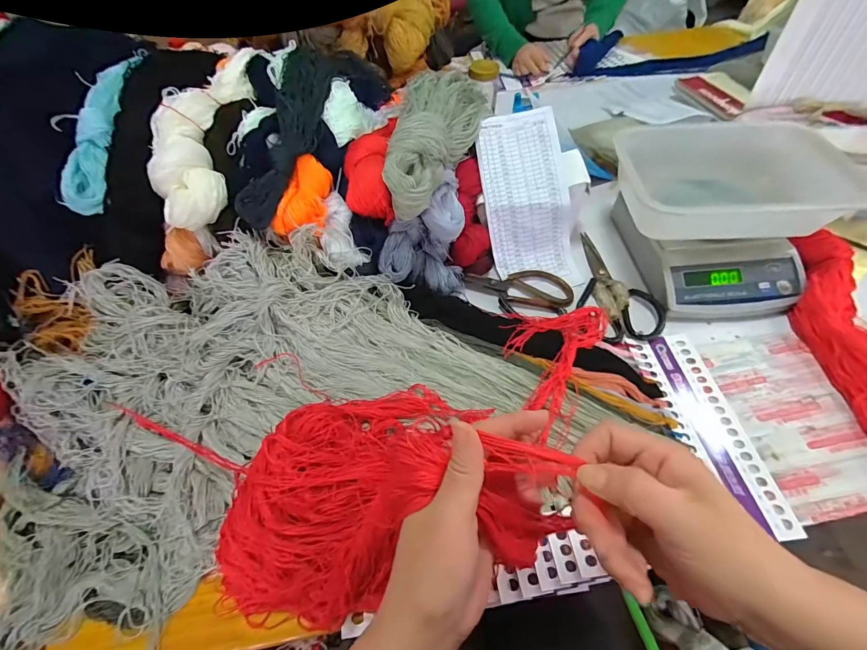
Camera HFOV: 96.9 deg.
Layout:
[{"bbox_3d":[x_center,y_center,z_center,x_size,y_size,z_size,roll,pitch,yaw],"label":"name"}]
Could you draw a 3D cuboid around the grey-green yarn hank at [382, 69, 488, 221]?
[{"bbox_3d":[0.015,-0.285,0.549,0.093,0.097,0.369,10,57,10],"label":"grey-green yarn hank"}]

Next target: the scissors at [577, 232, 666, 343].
[{"bbox_3d":[0.252,-0.066,0.564,0.087,0.020,0.207,-11,56,-4],"label":"scissors"}]

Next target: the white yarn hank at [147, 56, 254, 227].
[{"bbox_3d":[-0.277,-0.236,0.456,0.081,0.052,0.260,0,70,3],"label":"white yarn hank"}]

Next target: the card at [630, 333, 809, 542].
[{"bbox_3d":[0.312,0.112,0.440,0.082,0.006,0.235,-6,54,-6],"label":"card"}]

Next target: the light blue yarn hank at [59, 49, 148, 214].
[{"bbox_3d":[-0.387,-0.238,0.452,0.045,0.031,0.226,-2,73,2],"label":"light blue yarn hank"}]

